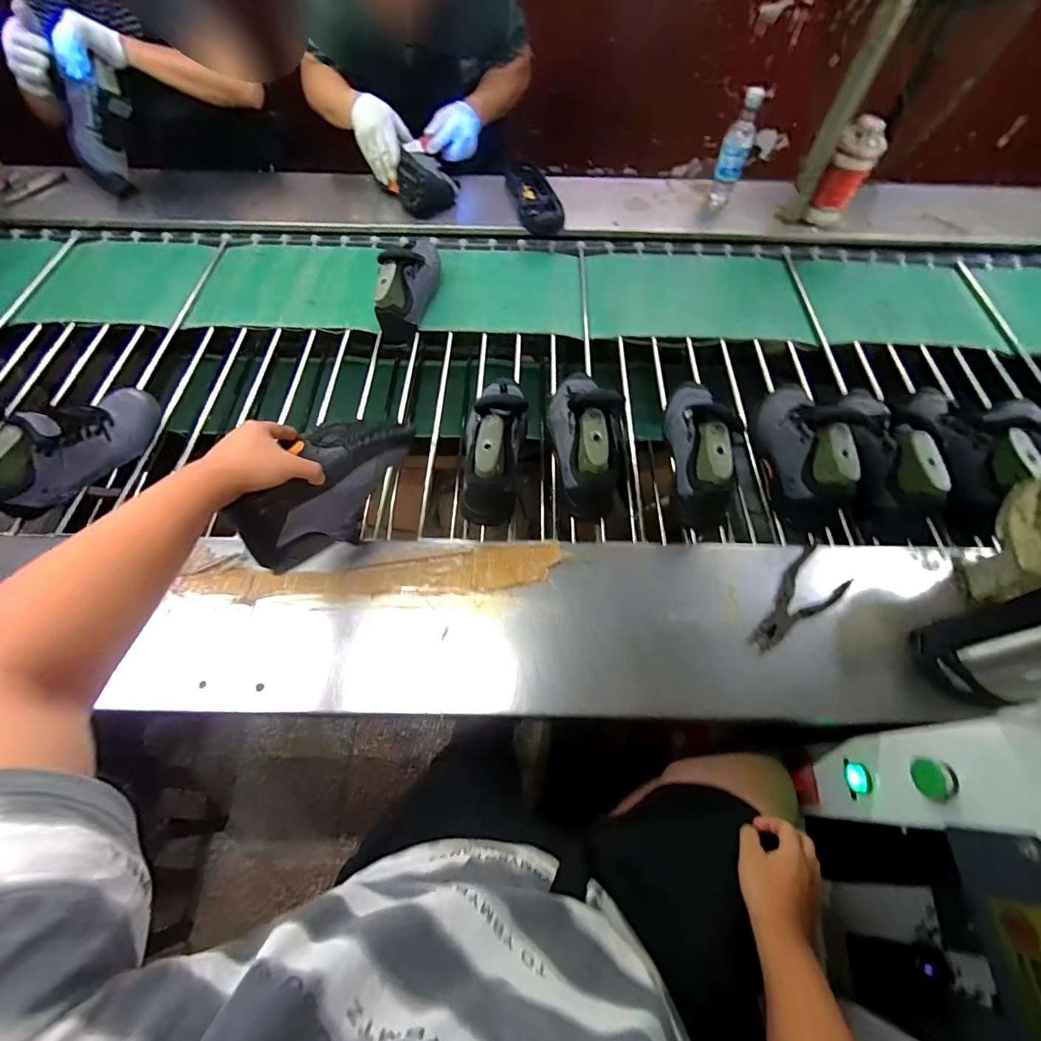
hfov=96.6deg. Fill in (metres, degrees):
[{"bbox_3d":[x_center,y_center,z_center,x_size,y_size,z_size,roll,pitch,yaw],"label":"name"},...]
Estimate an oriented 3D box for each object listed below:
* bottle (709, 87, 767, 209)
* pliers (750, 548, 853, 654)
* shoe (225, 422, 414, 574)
[{"bbox_3d":[0.532,-0.906,1.153,0.076,0.229,0.061,15,63,9],"label":"bottle"},{"bbox_3d":[0.382,0.112,0.649,0.176,0.022,0.076,-34,67,-16],"label":"pliers"},{"bbox_3d":[-0.252,-0.056,0.600,0.099,0.141,0.250,25,56,13],"label":"shoe"}]

